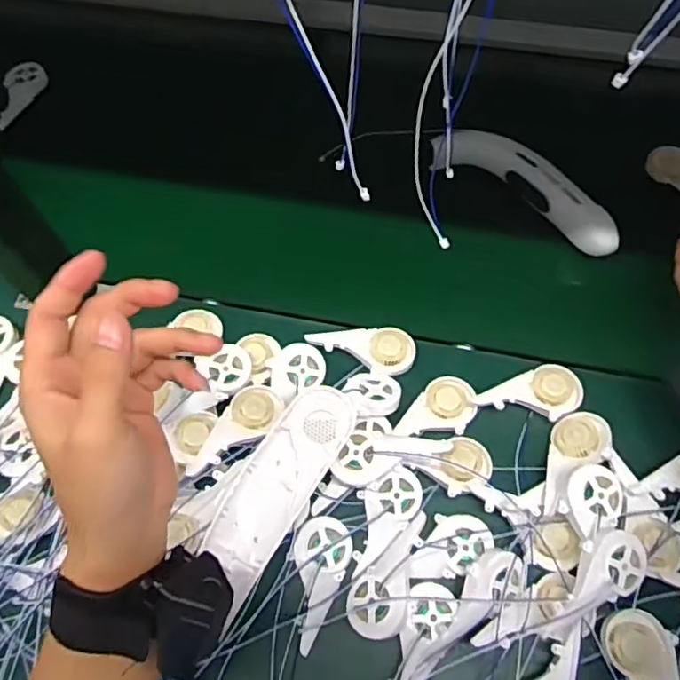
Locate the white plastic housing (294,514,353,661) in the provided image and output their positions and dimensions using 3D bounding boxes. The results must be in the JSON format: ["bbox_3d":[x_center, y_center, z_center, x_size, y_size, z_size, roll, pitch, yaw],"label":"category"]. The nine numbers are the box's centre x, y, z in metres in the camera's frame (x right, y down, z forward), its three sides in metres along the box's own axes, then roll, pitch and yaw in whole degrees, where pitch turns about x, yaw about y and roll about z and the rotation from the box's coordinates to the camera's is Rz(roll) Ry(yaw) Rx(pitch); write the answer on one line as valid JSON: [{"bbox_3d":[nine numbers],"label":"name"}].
[{"bbox_3d":[-0.021,0.180,0.435,0.041,0.015,0.092,19,67,11],"label":"white plastic housing"}]

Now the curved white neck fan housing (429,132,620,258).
[{"bbox_3d":[0.184,-0.154,0.578,0.208,0.045,0.040,39,73,18],"label":"curved white neck fan housing"}]

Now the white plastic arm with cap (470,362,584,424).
[{"bbox_3d":[0.162,0.051,0.489,0.084,0.015,0.046,-25,67,-9],"label":"white plastic arm with cap"}]

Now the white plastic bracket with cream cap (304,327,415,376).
[{"bbox_3d":[0.019,0.006,0.513,0.092,0.014,0.041,9,66,7],"label":"white plastic bracket with cream cap"}]

